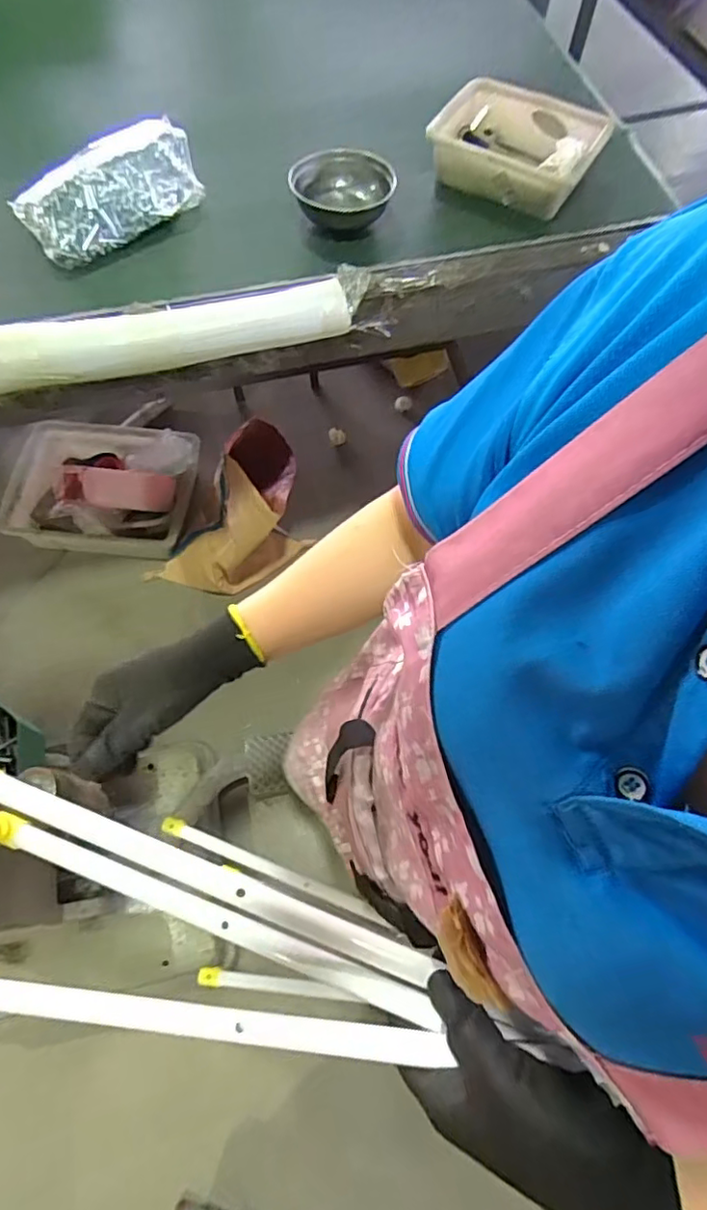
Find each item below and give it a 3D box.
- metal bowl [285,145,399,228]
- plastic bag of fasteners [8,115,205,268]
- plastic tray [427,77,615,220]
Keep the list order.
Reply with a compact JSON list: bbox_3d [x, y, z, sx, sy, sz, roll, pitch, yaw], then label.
[{"bbox_3d":[-0.022,-0.639,0.933,0.156,0.059,0.174,-28,66,-14],"label":"metal bowl"},{"bbox_3d":[-0.361,-0.625,0.903,0.273,0.085,0.143,-33,67,-16],"label":"plastic bag of fasteners"},{"bbox_3d":[0.258,-0.735,0.959,0.258,0.074,0.196,29,66,14],"label":"plastic tray"}]

